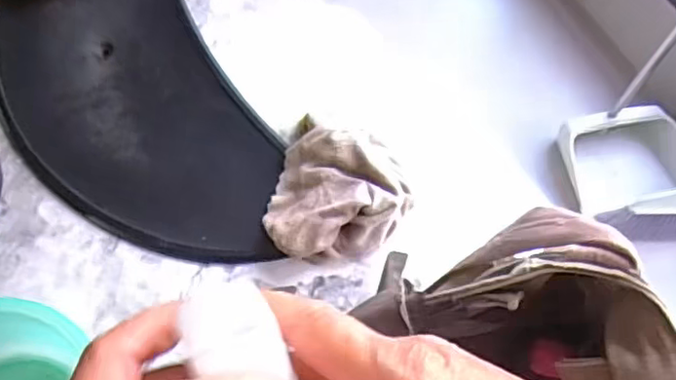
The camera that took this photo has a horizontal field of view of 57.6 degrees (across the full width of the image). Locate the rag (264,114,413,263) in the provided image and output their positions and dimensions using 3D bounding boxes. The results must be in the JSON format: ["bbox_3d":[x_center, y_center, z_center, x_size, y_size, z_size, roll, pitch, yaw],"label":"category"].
[{"bbox_3d":[0.002,-0.006,0.624,0.154,0.061,0.152,-6,64,-1],"label":"rag"}]

